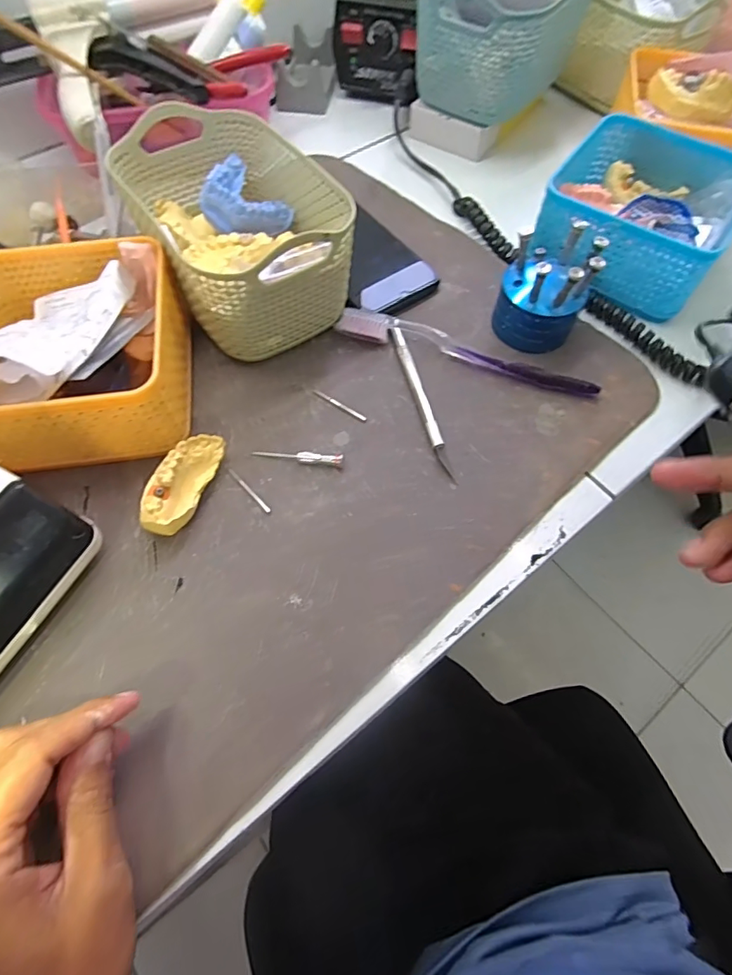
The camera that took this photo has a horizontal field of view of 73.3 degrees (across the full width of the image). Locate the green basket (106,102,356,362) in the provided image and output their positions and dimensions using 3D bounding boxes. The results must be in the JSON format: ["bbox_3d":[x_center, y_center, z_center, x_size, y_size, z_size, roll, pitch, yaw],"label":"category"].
[{"bbox_3d":[-0.090,-0.181,0.347,0.113,0.075,0.169,-32,67,-16],"label":"green basket"}]

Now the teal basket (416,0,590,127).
[{"bbox_3d":[0.127,-0.423,0.443,0.113,0.096,0.167,35,67,16],"label":"teal basket"}]

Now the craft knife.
[{"bbox_3d":[0.038,-0.061,0.337,0.008,0.007,0.126,-12,64,-7],"label":"craft knife"}]

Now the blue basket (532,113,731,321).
[{"bbox_3d":[0.215,-0.215,0.387,0.125,0.057,0.137,33,67,15],"label":"blue basket"}]

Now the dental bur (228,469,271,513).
[{"bbox_3d":[-0.073,0.001,0.305,0.004,0.004,0.040,-41,70,-19],"label":"dental bur"}]

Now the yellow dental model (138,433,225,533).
[{"bbox_3d":[-0.108,-0.002,0.292,0.024,0.028,0.066,14,63,6],"label":"yellow dental model"}]

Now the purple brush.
[{"bbox_3d":[0.071,-0.098,0.352,0.187,0.012,0.020,18,64,8],"label":"purple brush"}]

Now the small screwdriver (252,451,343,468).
[{"bbox_3d":[-0.044,-0.020,0.314,0.058,0.009,0.007,6,63,2],"label":"small screwdriver"}]

